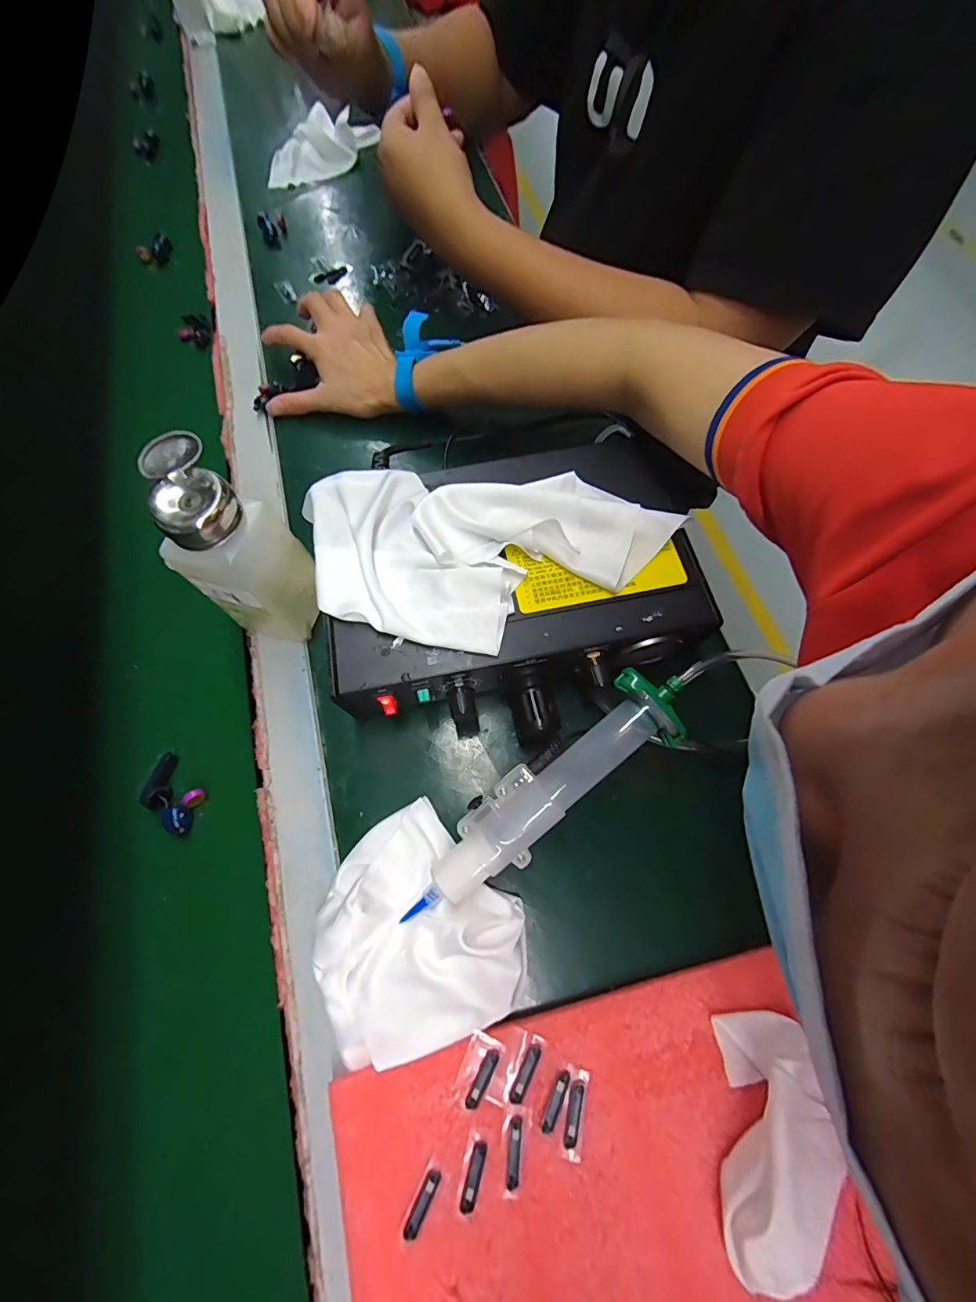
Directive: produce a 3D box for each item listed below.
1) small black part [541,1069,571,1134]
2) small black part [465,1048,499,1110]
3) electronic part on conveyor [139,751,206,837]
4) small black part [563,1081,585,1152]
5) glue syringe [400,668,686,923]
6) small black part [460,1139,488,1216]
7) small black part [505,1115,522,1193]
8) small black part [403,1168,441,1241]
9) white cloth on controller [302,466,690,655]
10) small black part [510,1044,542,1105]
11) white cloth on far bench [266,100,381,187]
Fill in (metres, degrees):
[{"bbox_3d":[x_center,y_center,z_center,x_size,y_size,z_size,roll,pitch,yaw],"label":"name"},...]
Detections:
[{"bbox_3d":[0.035,0.231,0.236,0.006,0.004,0.027,26,72,10],"label":"small black part"},{"bbox_3d":[-0.003,0.222,0.240,0.008,0.004,0.027,26,72,10],"label":"small black part"},{"bbox_3d":[-0.203,0.092,0.297,0.049,0.017,0.028,38,74,13],"label":"electronic part on conveyor"},{"bbox_3d":[0.044,0.236,0.235,0.007,0.004,0.027,13,70,5],"label":"small black part"},{"bbox_3d":[0.035,0.084,0.269,0.201,0.050,0.046,-38,74,-13],"label":"glue syringe"},{"bbox_3d":[-0.007,0.260,0.228,0.007,0.004,0.027,15,70,6],"label":"small black part"},{"bbox_3d":[0.013,0.251,0.230,0.006,0.004,0.029,5,69,2],"label":"small black part"},{"bbox_3d":[-0.032,0.269,0.224,0.007,0.004,0.027,27,72,10],"label":"small black part"},{"bbox_3d":[-0.003,-0.062,0.289,0.223,0.015,0.124,4,69,2],"label":"white cloth on controller"},{"bbox_3d":[0.020,0.220,0.240,0.007,0.004,0.027,28,72,10],"label":"small black part"},{"bbox_3d":[-0.201,-0.597,0.549,0.080,0.030,0.139,39,74,14],"label":"white cloth on far bench"}]

